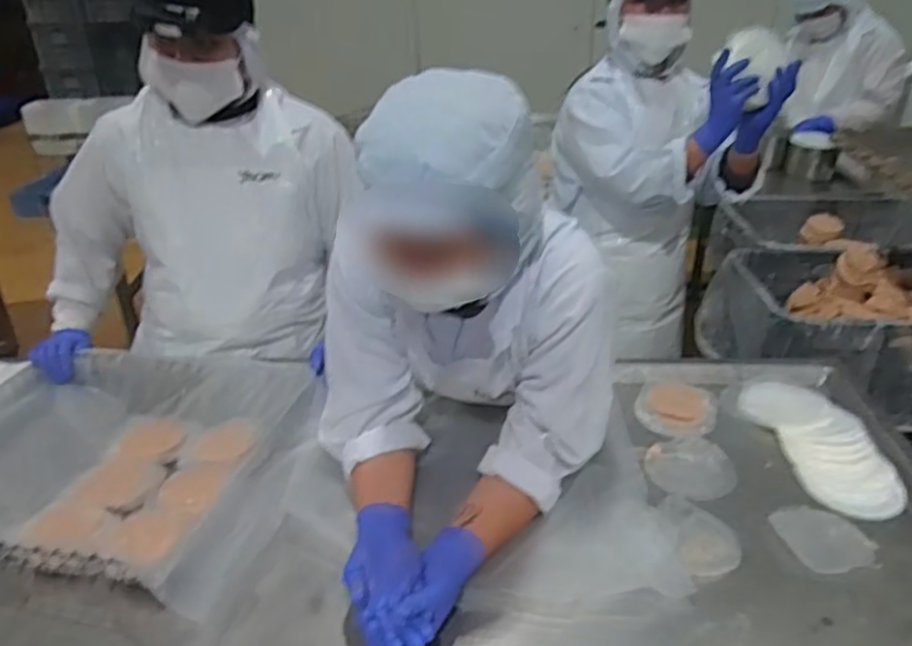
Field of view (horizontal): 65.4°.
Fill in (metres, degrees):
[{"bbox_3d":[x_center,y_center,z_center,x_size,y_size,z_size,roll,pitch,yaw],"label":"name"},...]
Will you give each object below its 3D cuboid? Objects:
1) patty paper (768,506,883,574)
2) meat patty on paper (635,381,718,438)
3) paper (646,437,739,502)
[{"bbox_3d":[0.465,0.272,0.898,0.102,0.004,0.125,-2,20,-5],"label":"patty paper"},{"bbox_3d":[0.355,0.136,1.144,0.120,0.005,0.159,12,32,23],"label":"meat patty on paper"},{"bbox_3d":[0.335,0.205,1.014,0.120,0.009,0.135,1,29,6],"label":"paper"}]

